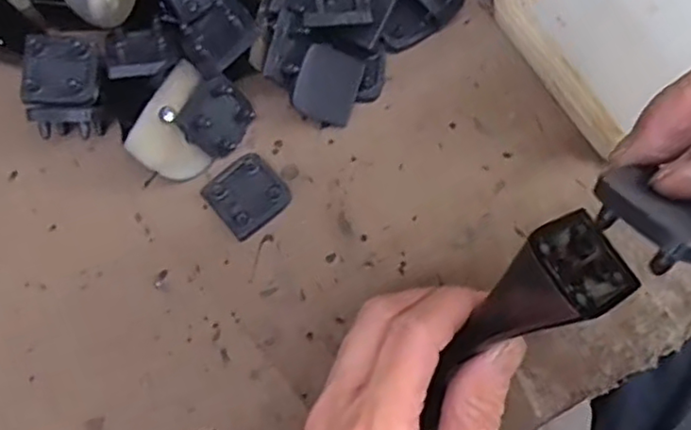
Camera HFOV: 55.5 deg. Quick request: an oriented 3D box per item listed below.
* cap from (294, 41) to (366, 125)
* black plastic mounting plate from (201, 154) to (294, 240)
[{"bbox_3d":[-0.008,-0.061,0.309,0.033,0.006,0.034,6,101,-35],"label":"cap"},{"bbox_3d":[-0.045,-0.010,0.306,0.033,0.010,0.031,-41,79,-10],"label":"black plastic mounting plate"}]

